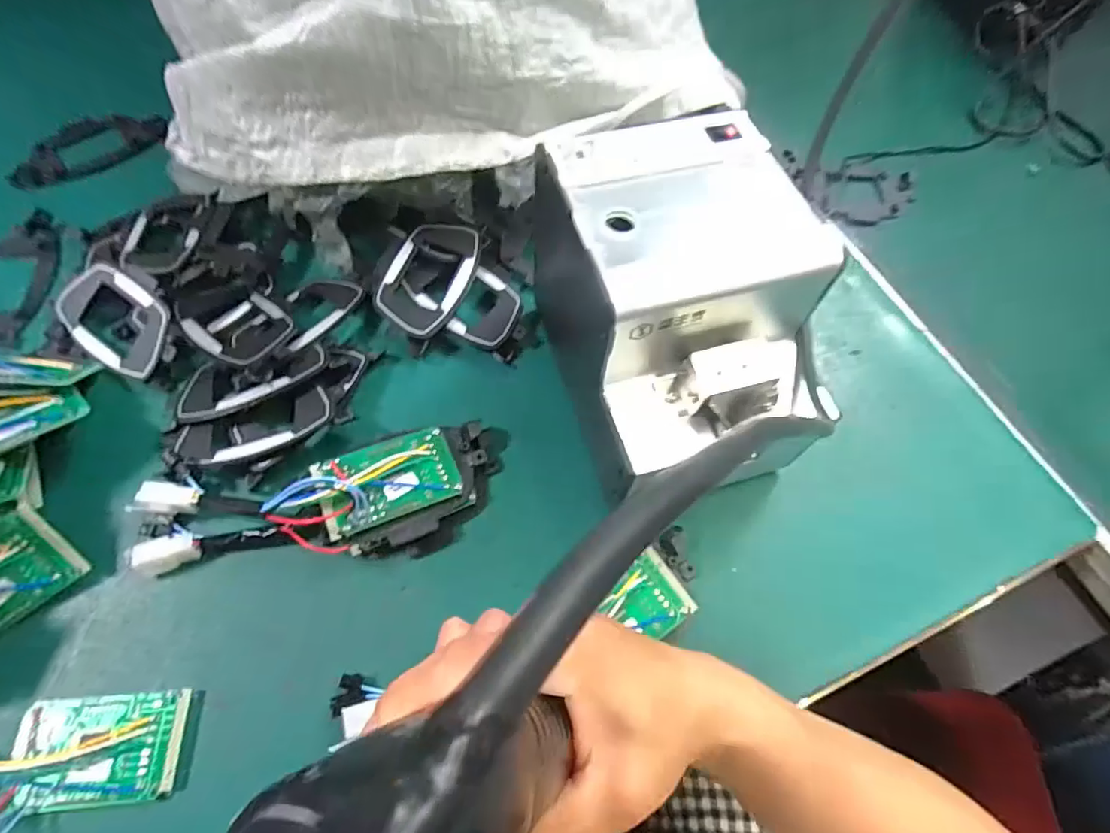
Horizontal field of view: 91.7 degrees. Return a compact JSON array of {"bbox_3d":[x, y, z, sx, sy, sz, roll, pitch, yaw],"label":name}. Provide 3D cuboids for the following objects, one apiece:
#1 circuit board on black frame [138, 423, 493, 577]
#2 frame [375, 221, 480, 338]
[{"bbox_3d":[-0.141,0.052,0.320,0.211,0.041,0.065,-13,65,-9],"label":"circuit board on black frame"},{"bbox_3d":[-0.095,-0.103,0.407,0.062,0.020,0.098,14,64,5],"label":"frame"}]

